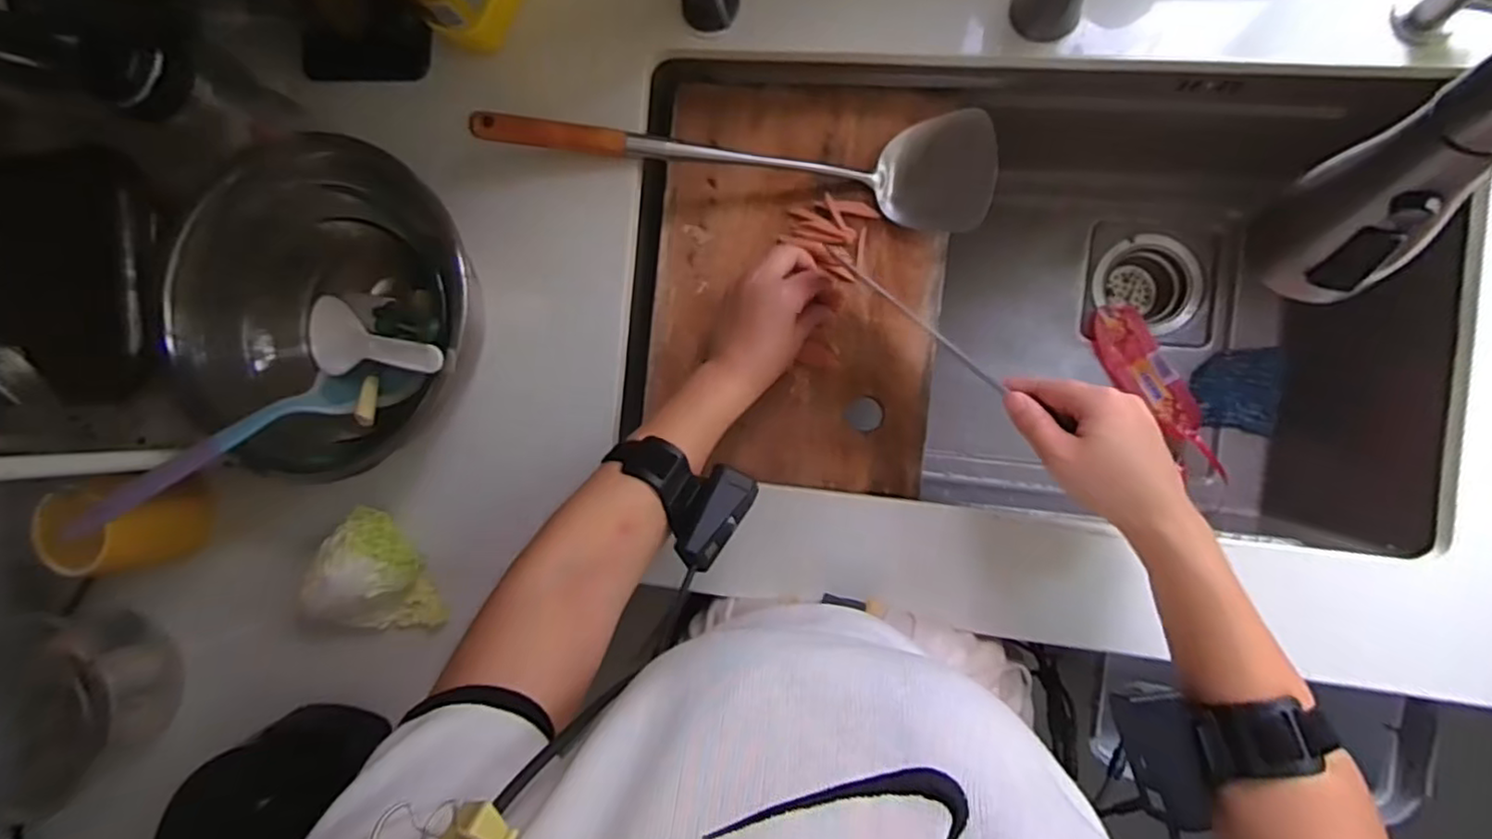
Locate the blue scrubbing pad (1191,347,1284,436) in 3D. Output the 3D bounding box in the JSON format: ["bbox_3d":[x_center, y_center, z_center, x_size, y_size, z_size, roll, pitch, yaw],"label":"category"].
[{"bbox_3d":[0.485,-0.031,0.669,0.072,0.020,0.082,10,92,8],"label":"blue scrubbing pad"}]

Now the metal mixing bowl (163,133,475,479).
[{"bbox_3d":[-0.315,-0.080,0.539,0.234,0.115,0.240,0,90,9],"label":"metal mixing bowl"}]

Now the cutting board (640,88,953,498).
[{"bbox_3d":[0.042,-0.117,0.585,0.246,0.011,0.341,6,91,9],"label":"cutting board"}]

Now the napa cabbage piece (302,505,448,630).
[{"bbox_3d":[-0.315,0.131,0.561,0.079,0.068,0.107,-12,89,9],"label":"napa cabbage piece"}]

